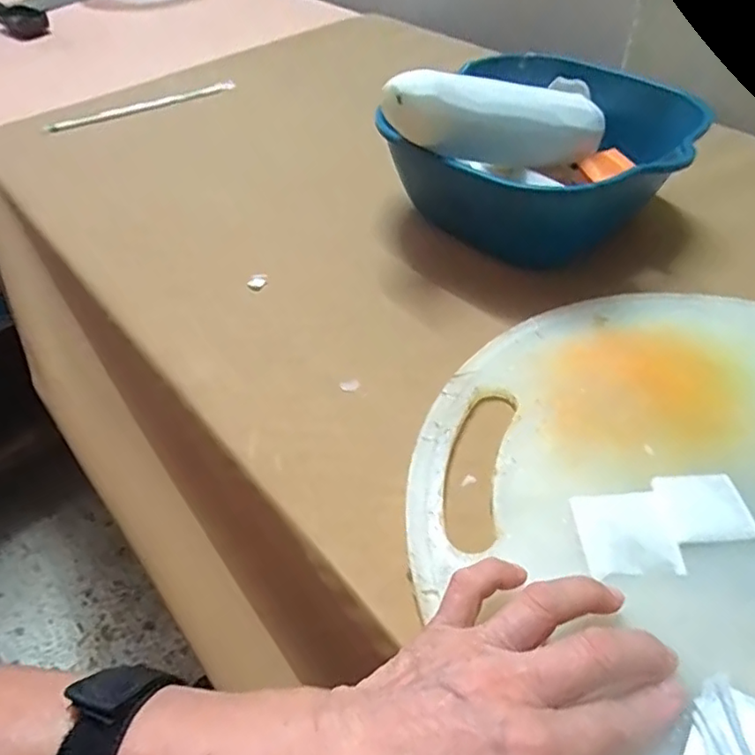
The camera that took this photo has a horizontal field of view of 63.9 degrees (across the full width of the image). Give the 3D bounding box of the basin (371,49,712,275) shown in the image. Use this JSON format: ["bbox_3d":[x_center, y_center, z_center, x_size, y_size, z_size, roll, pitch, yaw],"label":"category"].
[{"bbox_3d":[0.138,-0.173,0.481,0.200,0.085,0.197,-2,45,2],"label":"basin"}]

